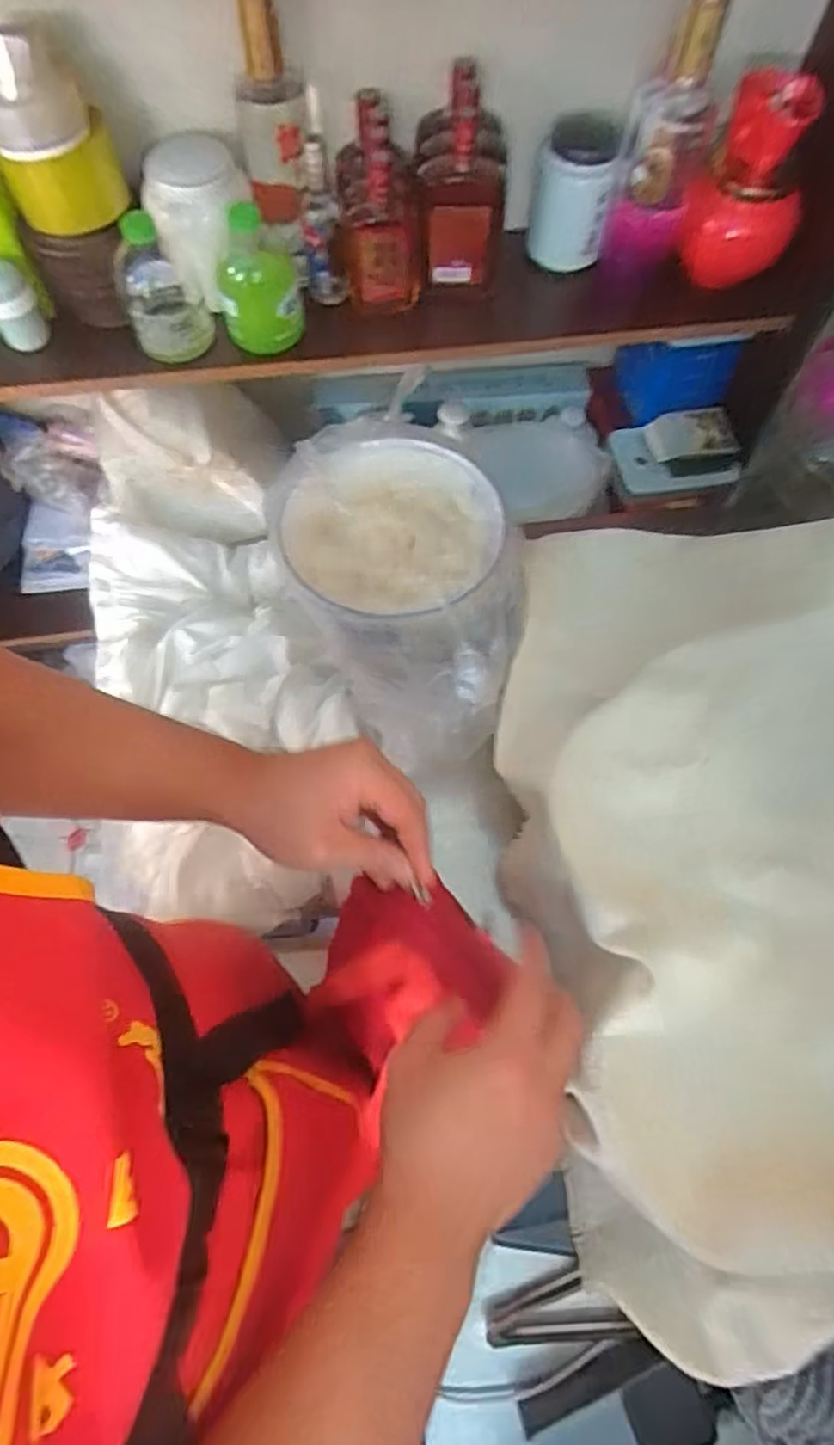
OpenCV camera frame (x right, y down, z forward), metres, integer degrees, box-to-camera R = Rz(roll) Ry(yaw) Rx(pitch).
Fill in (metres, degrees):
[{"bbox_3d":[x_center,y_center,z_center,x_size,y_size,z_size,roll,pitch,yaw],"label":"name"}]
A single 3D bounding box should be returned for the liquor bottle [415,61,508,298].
[{"bbox_3d":[0.044,-0.543,0.688,0.090,0.159,0.084,2,67,0],"label":"liquor bottle"}]

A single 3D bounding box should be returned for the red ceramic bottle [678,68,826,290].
[{"bbox_3d":[0.348,-0.557,0.695,0.111,0.152,0.093,20,68,8],"label":"red ceramic bottle"}]

